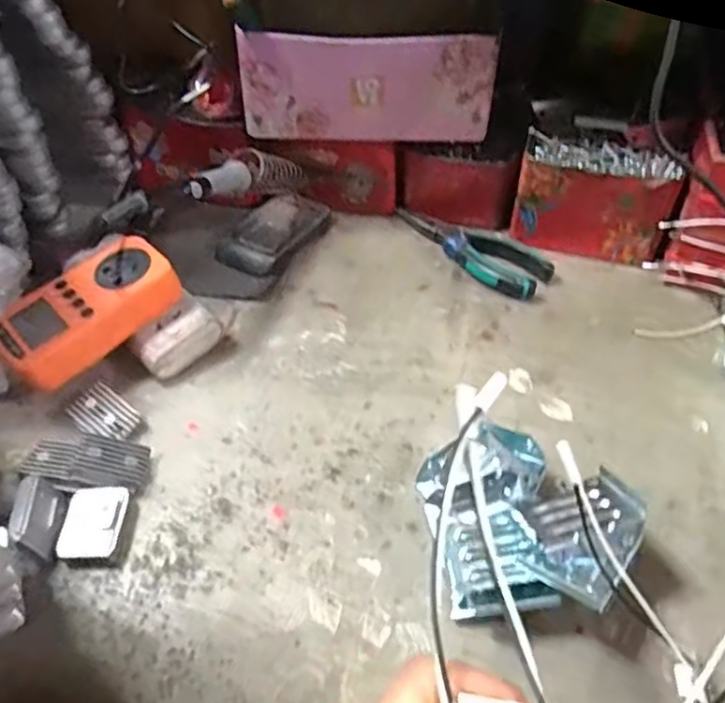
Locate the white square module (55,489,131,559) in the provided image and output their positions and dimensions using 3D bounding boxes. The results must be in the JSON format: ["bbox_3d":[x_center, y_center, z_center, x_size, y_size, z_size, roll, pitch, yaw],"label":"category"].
[{"bbox_3d":[-0.164,0.107,0.396,0.034,0.017,0.045,2,47,3],"label":"white square module"}]

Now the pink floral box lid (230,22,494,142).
[{"bbox_3d":[0.003,-0.216,0.532,0.202,0.084,0.017,2,47,4],"label":"pink floral box lid"}]

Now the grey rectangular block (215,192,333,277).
[{"bbox_3d":[-0.080,-0.112,0.601,0.066,0.017,0.112,29,54,26],"label":"grey rectangular block"}]

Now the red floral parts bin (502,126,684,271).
[{"bbox_3d":[0.201,-0.132,0.569,0.129,0.080,0.066,17,50,17],"label":"red floral parts bin"}]

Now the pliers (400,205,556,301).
[{"bbox_3d":[0.093,-0.098,0.581,0.161,0.018,0.062,33,56,28],"label":"pliers"}]

